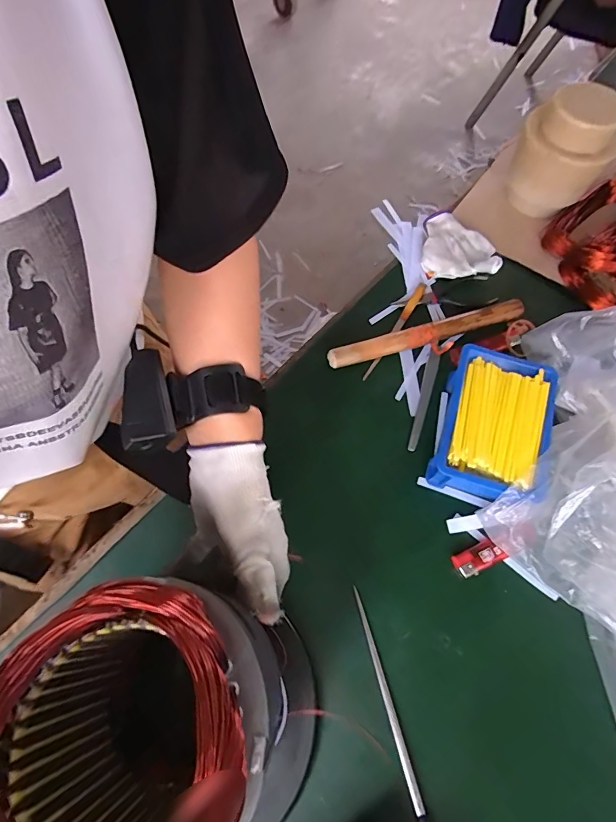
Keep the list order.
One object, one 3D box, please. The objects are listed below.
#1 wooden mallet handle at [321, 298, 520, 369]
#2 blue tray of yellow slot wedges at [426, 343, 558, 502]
[{"bbox_3d":[0.136,-0.087,0.482,0.232,0.025,0.024,-14,65,-7],"label":"wooden mallet handle"},{"bbox_3d":[0.182,0.016,0.421,0.092,0.057,0.151,18,66,9],"label":"blue tray of yellow slot wedges"}]

